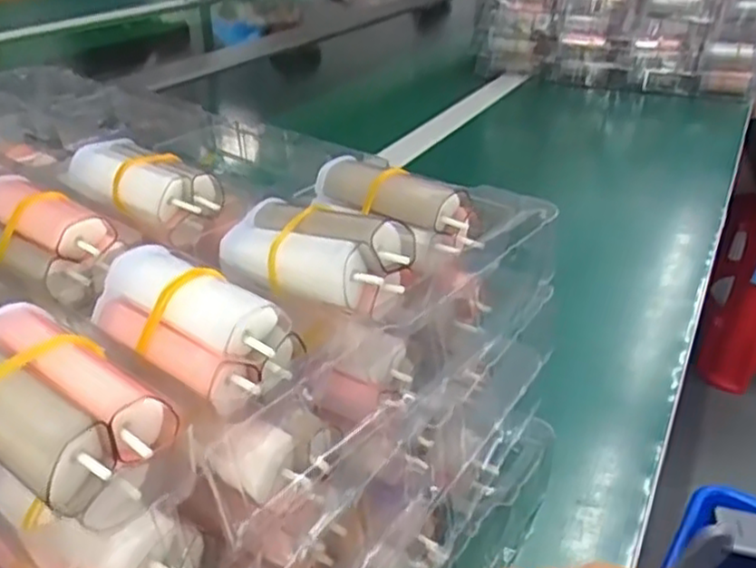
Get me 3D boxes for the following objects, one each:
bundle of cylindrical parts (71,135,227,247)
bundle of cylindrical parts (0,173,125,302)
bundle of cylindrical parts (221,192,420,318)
[{"bbox_3d":[-0.100,-0.042,0.305,0.068,0.028,0.032,20,36,30],"label":"bundle of cylindrical parts"},{"bbox_3d":[-0.129,-0.019,0.267,0.065,0.026,0.031,19,35,28],"label":"bundle of cylindrical parts"},{"bbox_3d":[-0.022,-0.014,0.236,0.069,0.024,0.030,17,34,26],"label":"bundle of cylindrical parts"}]

